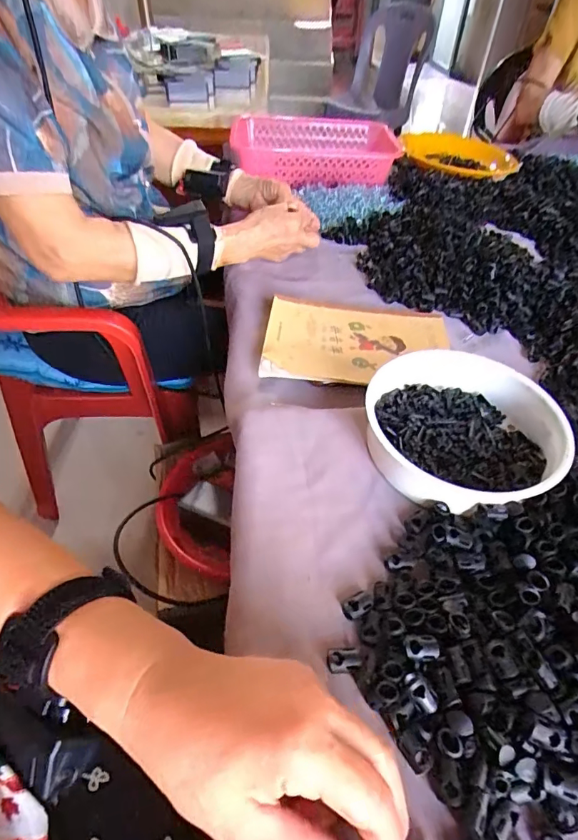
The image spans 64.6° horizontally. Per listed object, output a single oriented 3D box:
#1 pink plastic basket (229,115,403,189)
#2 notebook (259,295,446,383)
[{"bbox_3d":[0.045,-0.490,0.831,0.290,0.058,0.187,2,47,-1],"label":"pink plastic basket"},{"bbox_3d":[0.078,-0.091,0.513,0.200,0.020,0.149,6,47,3],"label":"notebook"}]

